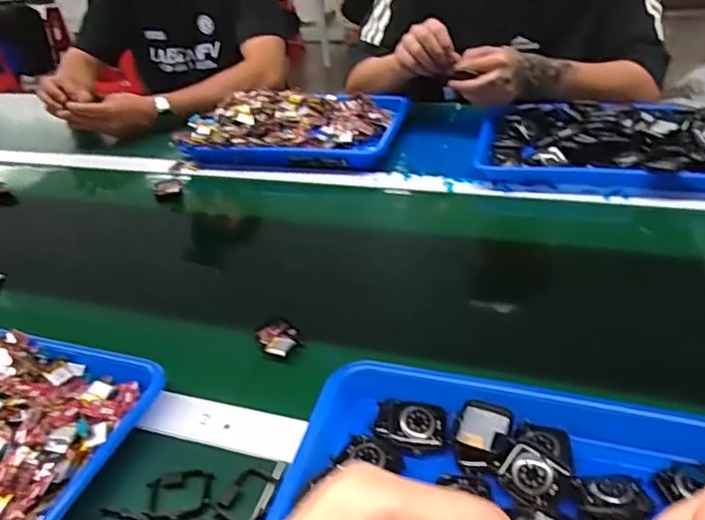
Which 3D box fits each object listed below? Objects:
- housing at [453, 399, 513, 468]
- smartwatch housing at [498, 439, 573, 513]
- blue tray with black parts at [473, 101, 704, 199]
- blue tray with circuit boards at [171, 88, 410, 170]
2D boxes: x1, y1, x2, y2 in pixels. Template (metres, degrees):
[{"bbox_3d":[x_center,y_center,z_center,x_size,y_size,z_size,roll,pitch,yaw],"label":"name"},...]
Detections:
[{"bbox_3d":[0.090,0.120,0.400,0.036,0.016,0.044,6,36,17],"label":"housing"},{"bbox_3d":[0.117,0.138,0.372,0.039,0.008,0.033,28,76,33],"label":"smartwatch housing"},{"bbox_3d":[0.333,-0.161,0.774,0.324,0.055,0.202,9,37,20],"label":"blue tray with black parts"},{"bbox_3d":[-0.092,-0.211,0.927,0.338,0.060,0.208,2,35,12],"label":"blue tray with circuit boards"}]

